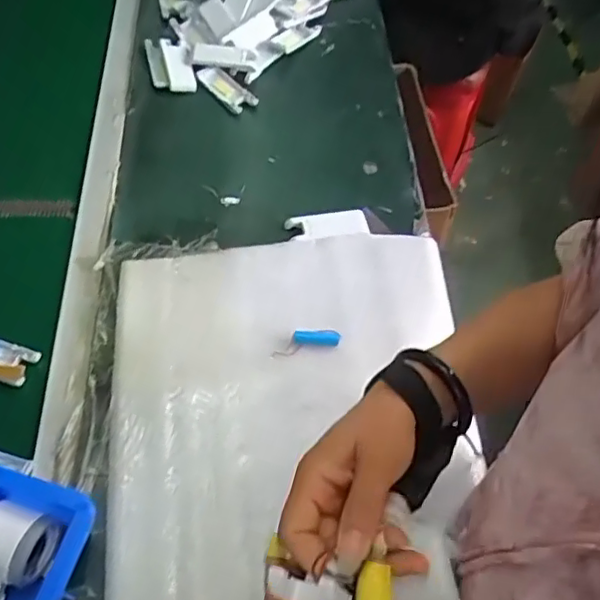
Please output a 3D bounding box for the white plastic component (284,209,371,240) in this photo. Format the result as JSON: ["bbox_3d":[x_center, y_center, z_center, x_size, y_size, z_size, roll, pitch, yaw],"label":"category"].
[{"bbox_3d":[0.035,-0.098,0.757,0.100,0.010,0.037,-4,57,-7],"label":"white plastic component"}]

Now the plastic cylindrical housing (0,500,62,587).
[{"bbox_3d":[-0.238,0.204,0.497,0.052,0.054,0.054,16,57,6],"label":"plastic cylindrical housing"}]

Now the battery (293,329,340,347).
[{"bbox_3d":[0.019,0.042,0.660,0.051,0.013,0.016,0,57,-5],"label":"battery"}]

